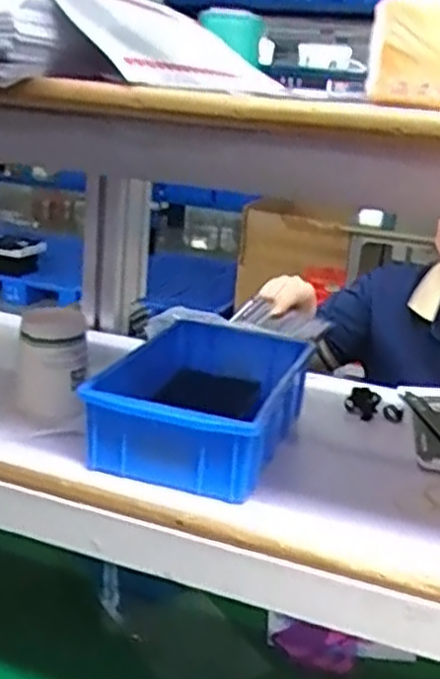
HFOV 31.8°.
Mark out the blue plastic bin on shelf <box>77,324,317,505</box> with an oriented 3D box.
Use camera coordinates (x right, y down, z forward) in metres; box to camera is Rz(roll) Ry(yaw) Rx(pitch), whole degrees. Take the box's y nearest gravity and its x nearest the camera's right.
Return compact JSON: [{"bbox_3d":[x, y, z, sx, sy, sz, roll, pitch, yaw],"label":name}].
[{"bbox_3d":[-0.010,0.047,0.616,0.129,0.059,0.203,10,18,16],"label":"blue plastic bin on shelf"}]

